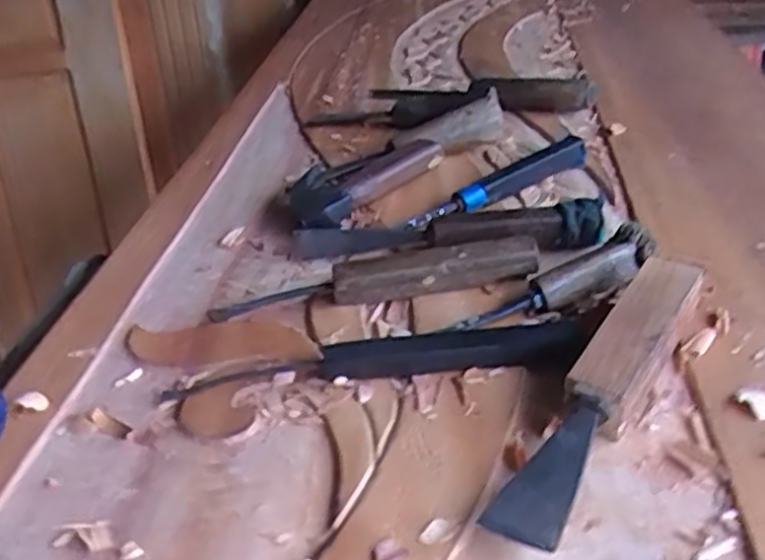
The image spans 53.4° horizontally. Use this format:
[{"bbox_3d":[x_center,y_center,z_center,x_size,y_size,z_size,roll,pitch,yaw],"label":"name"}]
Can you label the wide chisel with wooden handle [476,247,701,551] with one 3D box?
[{"bbox_3d":[0.118,0.056,0.401,0.035,0.039,0.213,17,40,32],"label":"wide chisel with wooden handle"}]

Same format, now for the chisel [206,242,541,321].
[{"bbox_3d":[-0.005,-0.003,0.499,0.210,0.029,0.027,-7,33,-1],"label":"chisel"}]

